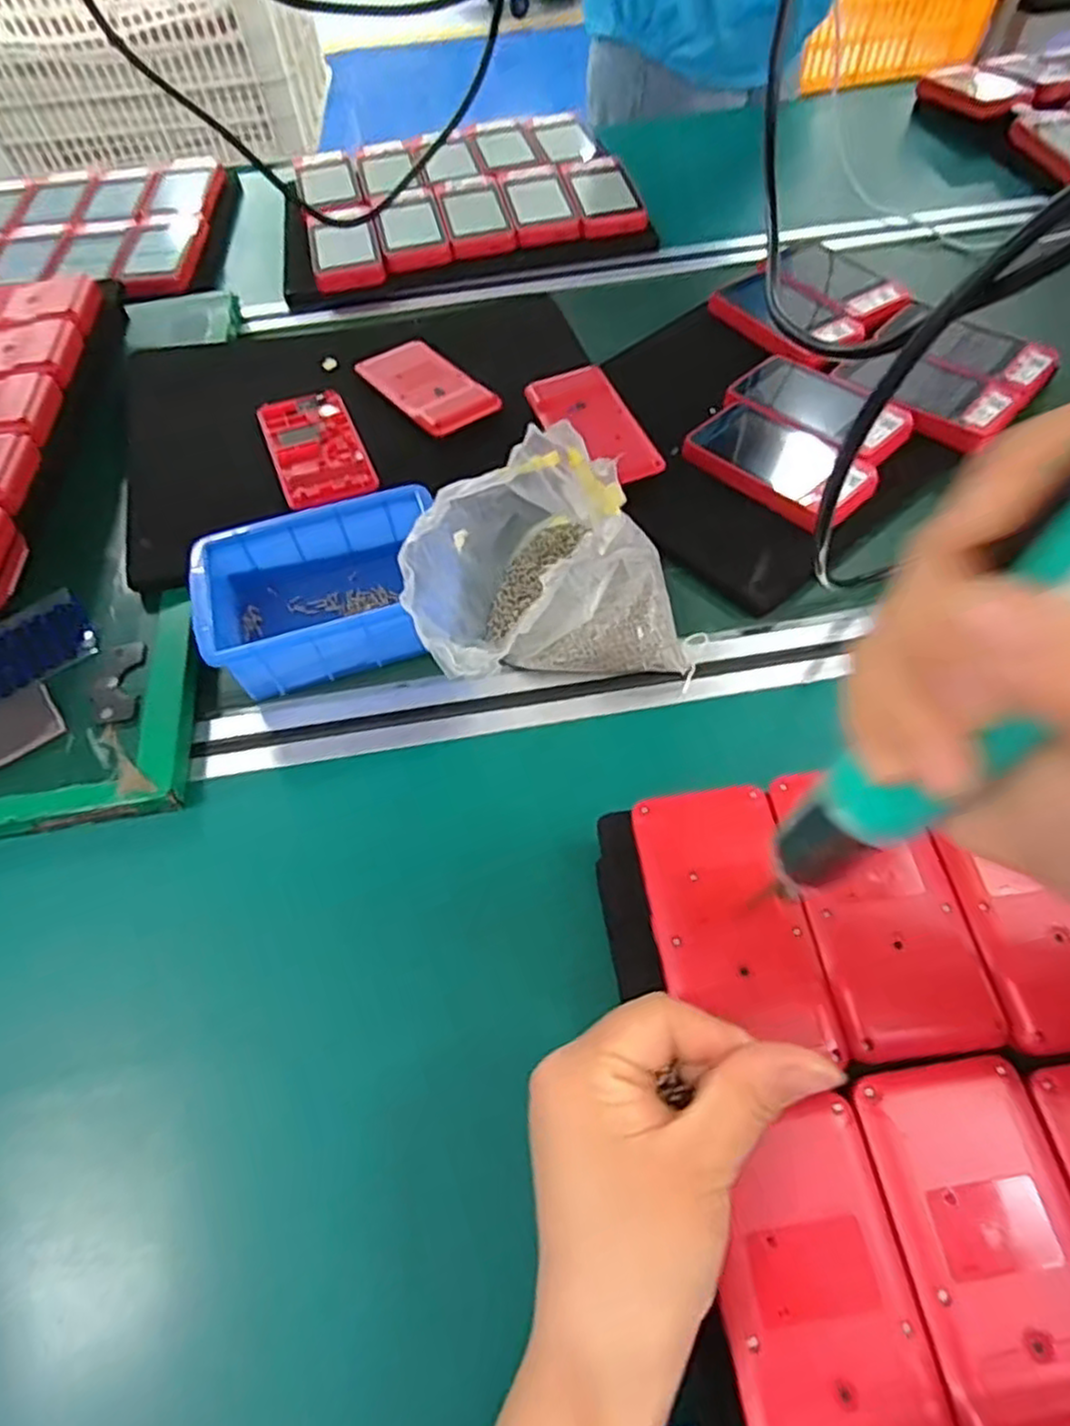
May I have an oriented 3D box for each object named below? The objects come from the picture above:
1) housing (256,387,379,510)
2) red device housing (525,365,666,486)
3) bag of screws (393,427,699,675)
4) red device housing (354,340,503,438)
[{"bbox_3d":[-0.154,-0.187,0.506,0.062,0.011,0.121,-20,60,-11],"label":"housing"},{"bbox_3d":[0.043,-0.202,0.504,0.059,0.009,0.118,-21,62,-9],"label":"red device housing"},{"bbox_3d":[0.003,-0.086,0.386,0.152,0.117,0.121,-21,60,-11],"label":"bag of screws"},{"bbox_3d":[-0.083,-0.248,0.540,0.061,0.007,0.117,-33,59,-18],"label":"red device housing"}]

